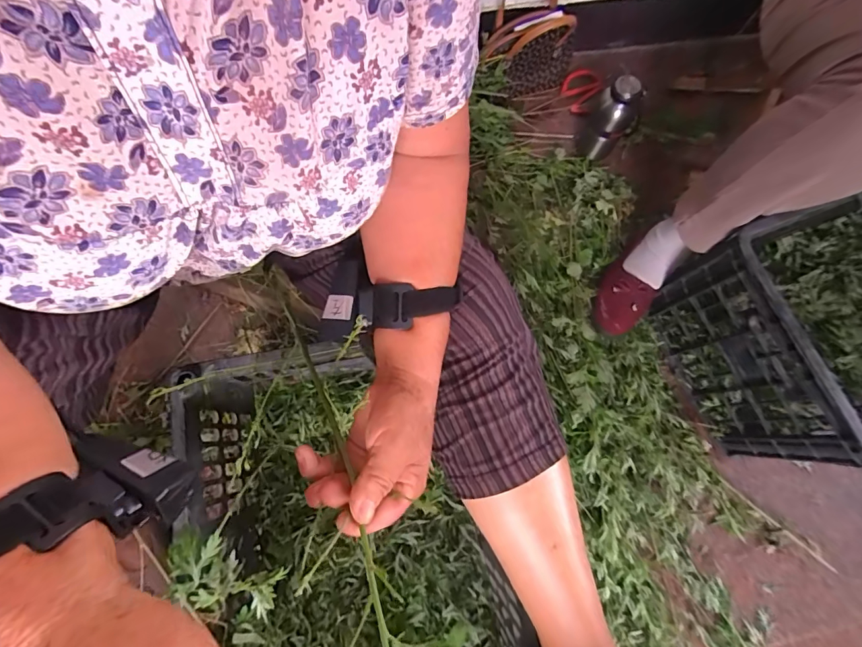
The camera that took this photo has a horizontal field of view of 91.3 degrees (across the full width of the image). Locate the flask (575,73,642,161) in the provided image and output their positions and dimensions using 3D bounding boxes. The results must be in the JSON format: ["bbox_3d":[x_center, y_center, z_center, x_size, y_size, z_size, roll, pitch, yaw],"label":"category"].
[{"bbox_3d":[0.351,-0.397,0.818,0.083,0.162,0.098,34,77,7],"label":"flask"}]

